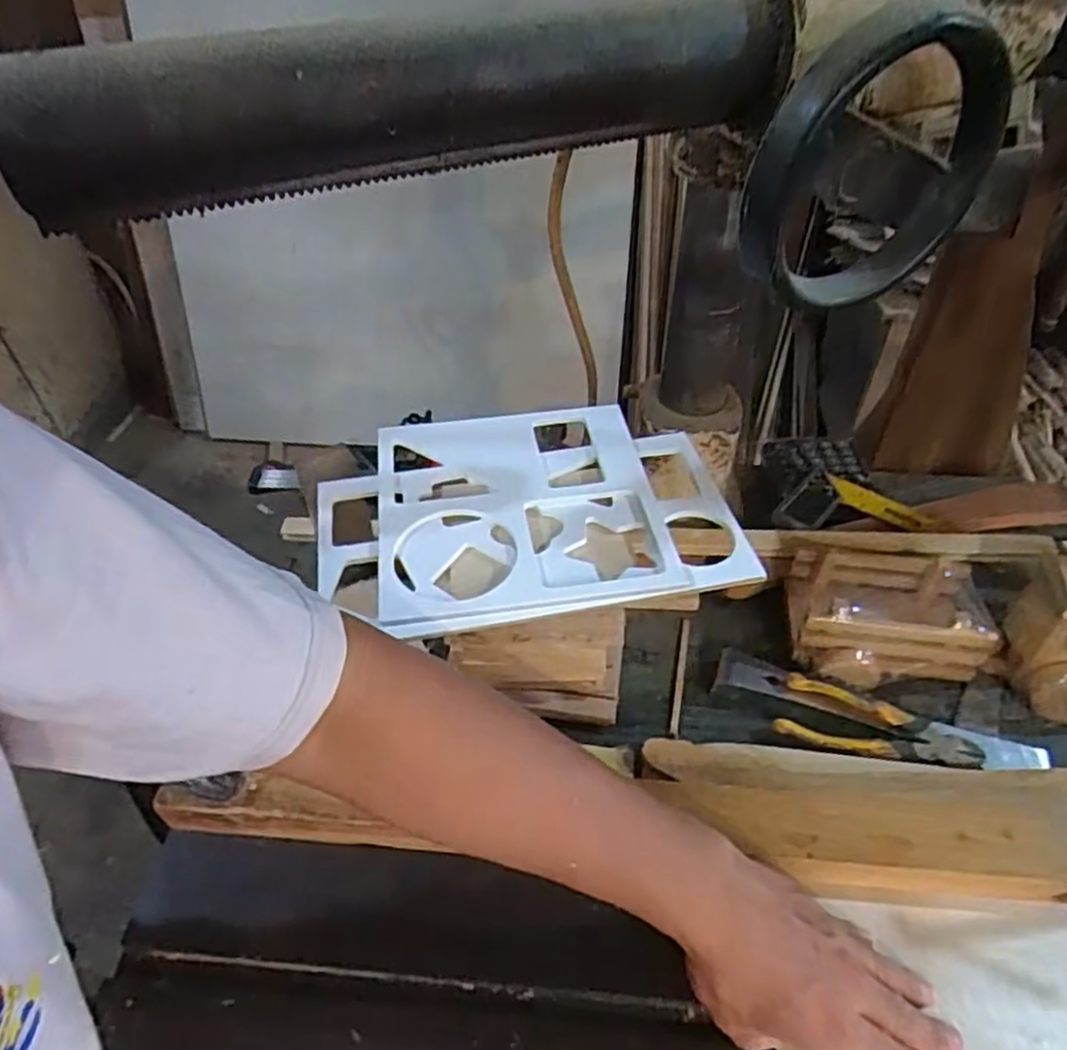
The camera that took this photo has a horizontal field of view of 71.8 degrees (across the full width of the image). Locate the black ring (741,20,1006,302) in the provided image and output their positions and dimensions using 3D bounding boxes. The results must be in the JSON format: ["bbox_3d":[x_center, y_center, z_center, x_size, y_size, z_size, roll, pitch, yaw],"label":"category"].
[{"bbox_3d":[0.176,-0.181,0.385,0.163,0.142,0.028,-22,48,-20],"label":"black ring"}]

